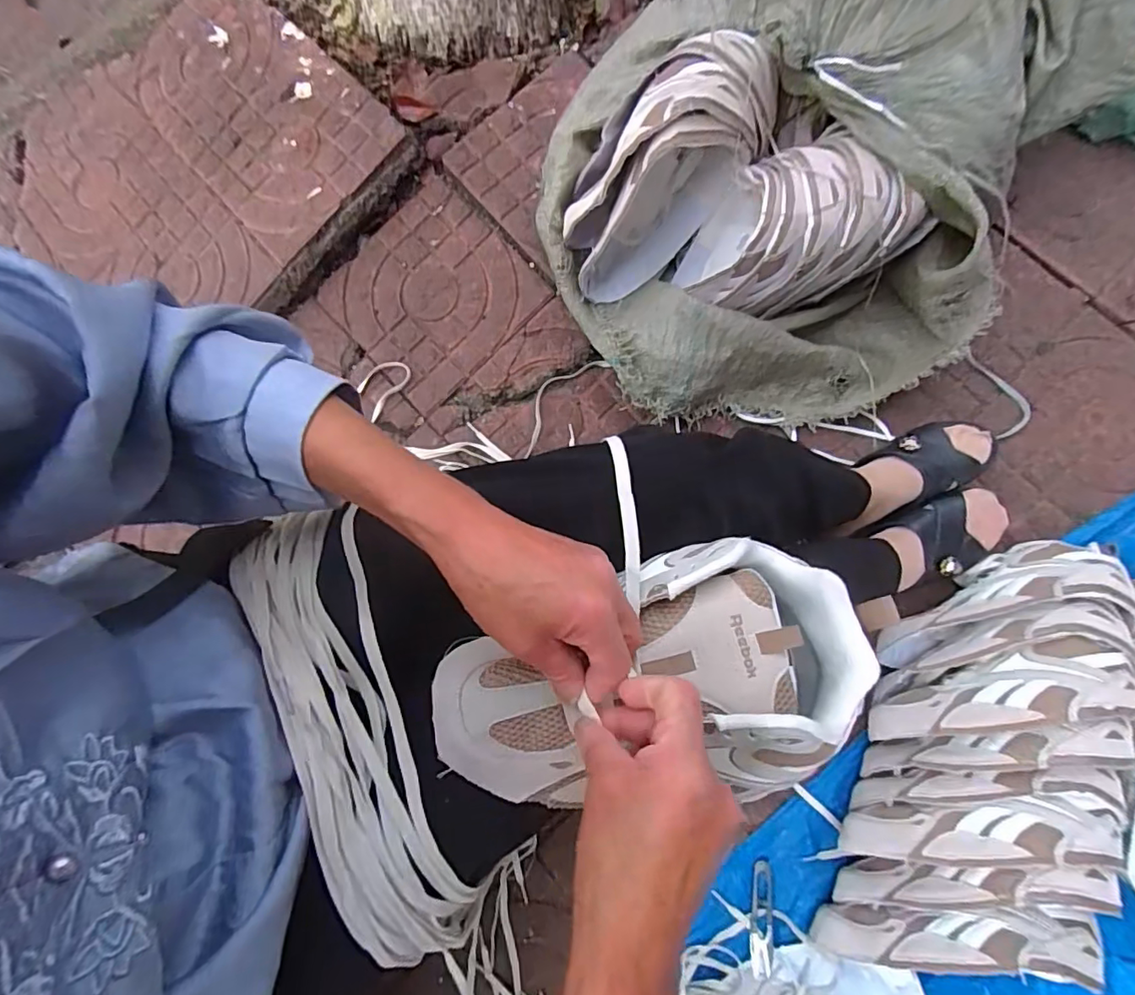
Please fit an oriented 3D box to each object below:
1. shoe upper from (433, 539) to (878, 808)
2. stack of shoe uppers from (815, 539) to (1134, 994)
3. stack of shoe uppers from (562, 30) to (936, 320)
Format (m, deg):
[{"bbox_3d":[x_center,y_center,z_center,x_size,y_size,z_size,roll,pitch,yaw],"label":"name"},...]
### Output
[{"bbox_3d":[0.046,0.108,0.307,0.243,0.063,0.134,-15,76,-1],"label":"shoe upper"},{"bbox_3d":[0.422,0.259,0.557,0.193,0.141,0.453,19,77,5],"label":"stack of shoe uppers"},{"bbox_3d":[0.203,-0.330,0.631,0.388,0.210,0.200,15,76,4],"label":"stack of shoe uppers"}]

